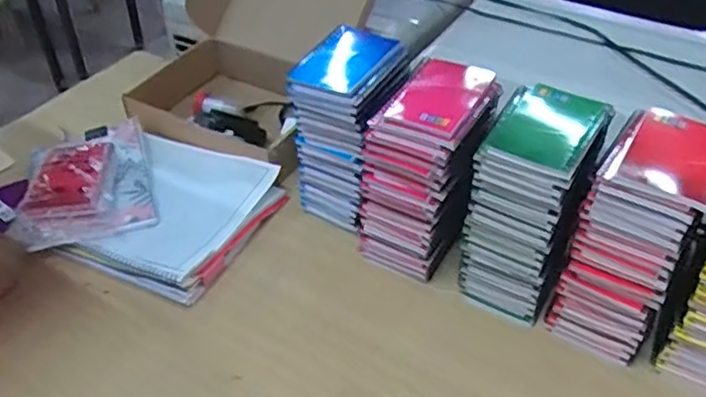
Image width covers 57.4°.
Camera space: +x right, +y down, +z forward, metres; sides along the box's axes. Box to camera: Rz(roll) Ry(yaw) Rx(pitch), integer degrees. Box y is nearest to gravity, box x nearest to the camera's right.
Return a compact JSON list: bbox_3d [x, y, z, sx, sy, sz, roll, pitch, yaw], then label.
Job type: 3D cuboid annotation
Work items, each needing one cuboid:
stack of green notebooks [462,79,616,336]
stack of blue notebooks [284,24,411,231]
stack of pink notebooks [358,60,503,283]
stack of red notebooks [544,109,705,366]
[{"bbox_3d":[0.199,0.006,0.719,0.103,0.239,0.142,22,45,23],"label":"stack of green notebooks"},{"bbox_3d":[-0.005,-0.083,0.789,0.106,0.218,0.139,15,42,16],"label":"stack of blue notebooks"},{"bbox_3d":[0.089,-0.032,0.763,0.107,0.224,0.137,24,46,25],"label":"stack of pink notebooks"},{"bbox_3d":[0.297,0.044,0.682,0.102,0.231,0.141,26,47,27],"label":"stack of red notebooks"}]

